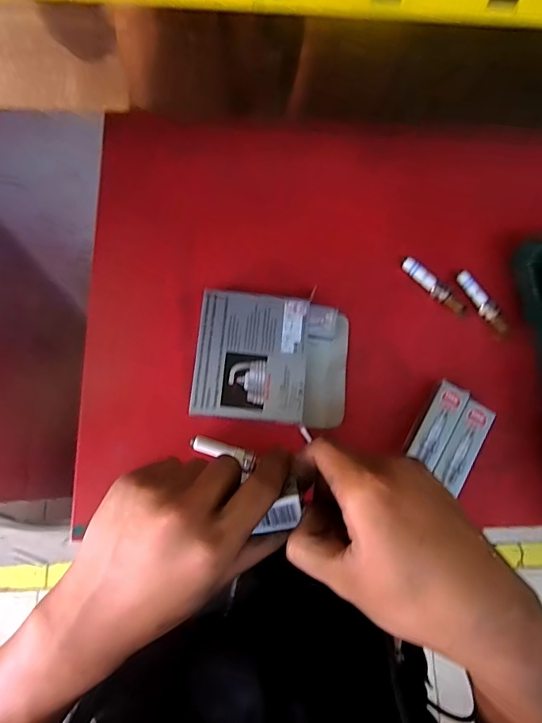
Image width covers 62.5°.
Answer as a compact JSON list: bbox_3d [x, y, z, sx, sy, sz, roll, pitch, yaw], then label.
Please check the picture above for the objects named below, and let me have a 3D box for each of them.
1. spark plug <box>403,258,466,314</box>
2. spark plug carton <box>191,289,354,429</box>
[{"bbox_3d":[0.145,-0.067,0.399,0.013,0.013,0.068,-42,82,-13],"label":"spark plug"},{"bbox_3d":[0.002,0.000,0.370,0.121,0.034,0.101,6,75,-3],"label":"spark plug carton"}]

